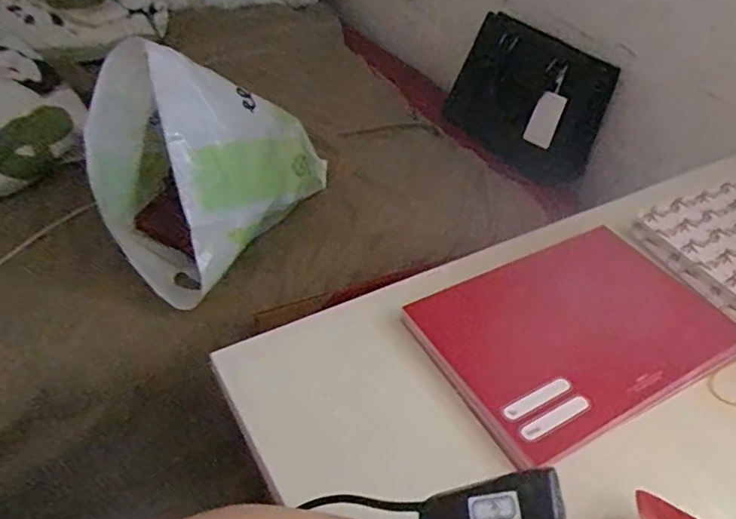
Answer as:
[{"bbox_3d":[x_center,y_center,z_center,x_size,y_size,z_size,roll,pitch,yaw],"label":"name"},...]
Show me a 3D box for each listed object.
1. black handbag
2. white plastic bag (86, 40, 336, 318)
[{"bbox_3d":[0.276,-0.284,1.030,0.092,0.212,0.262,-15,49,-42],"label":"black handbag"},{"bbox_3d":[-0.187,-0.141,0.719,0.179,0.257,0.288,22,42,16],"label":"white plastic bag"}]

